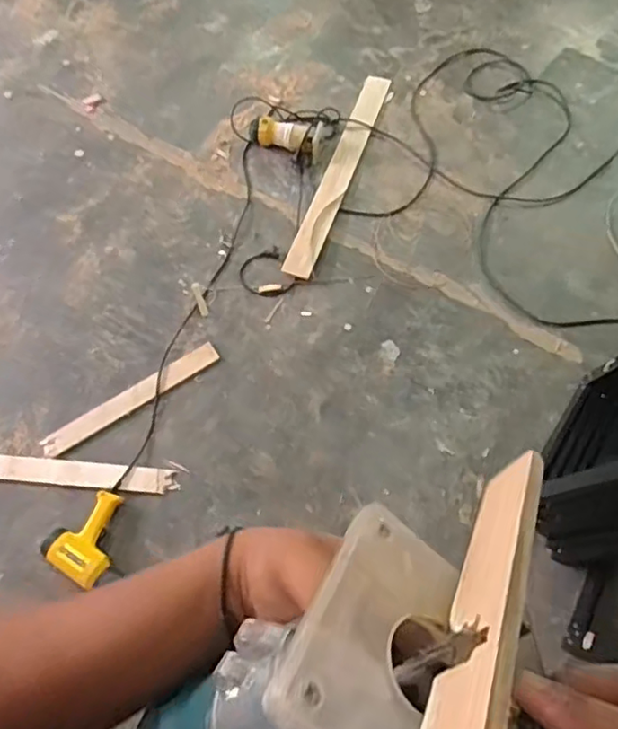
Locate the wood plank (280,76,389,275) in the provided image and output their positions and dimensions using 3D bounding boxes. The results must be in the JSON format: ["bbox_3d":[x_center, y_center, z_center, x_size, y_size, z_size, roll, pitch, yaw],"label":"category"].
[{"bbox_3d":[0.096,-0.581,1.798,0.084,0.015,0.793,16,65,11],"label":"wood plank"}]

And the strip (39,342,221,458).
[{"bbox_3d":[-0.440,0.083,1.504,0.466,0.012,0.061,-32,66,-12],"label":"strip"}]

